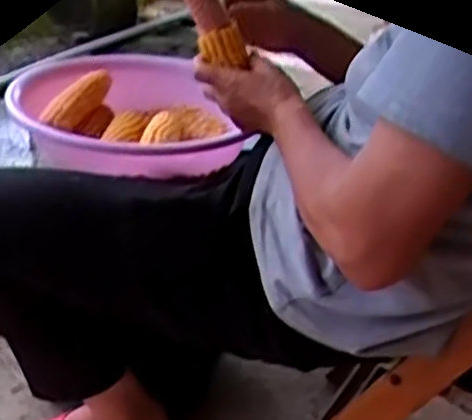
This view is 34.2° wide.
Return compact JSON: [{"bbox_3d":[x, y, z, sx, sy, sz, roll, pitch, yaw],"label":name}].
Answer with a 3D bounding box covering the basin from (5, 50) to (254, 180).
[{"bbox_3d":[-0.132,-0.117,1.023,0.294,0.092,0.318,-11,32,-31],"label":"basin"}]

